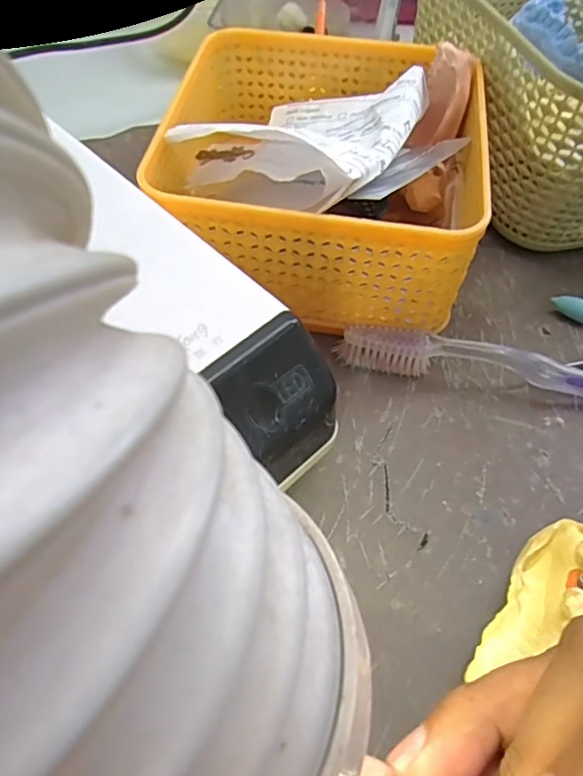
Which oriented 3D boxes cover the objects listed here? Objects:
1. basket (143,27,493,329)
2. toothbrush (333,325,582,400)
[{"bbox_3d":[0.014,-0.098,0.247,0.136,0.065,0.135,8,57,3],"label":"basket"},{"bbox_3d":[0.110,-0.003,0.225,0.182,0.016,0.012,11,57,5],"label":"toothbrush"}]

